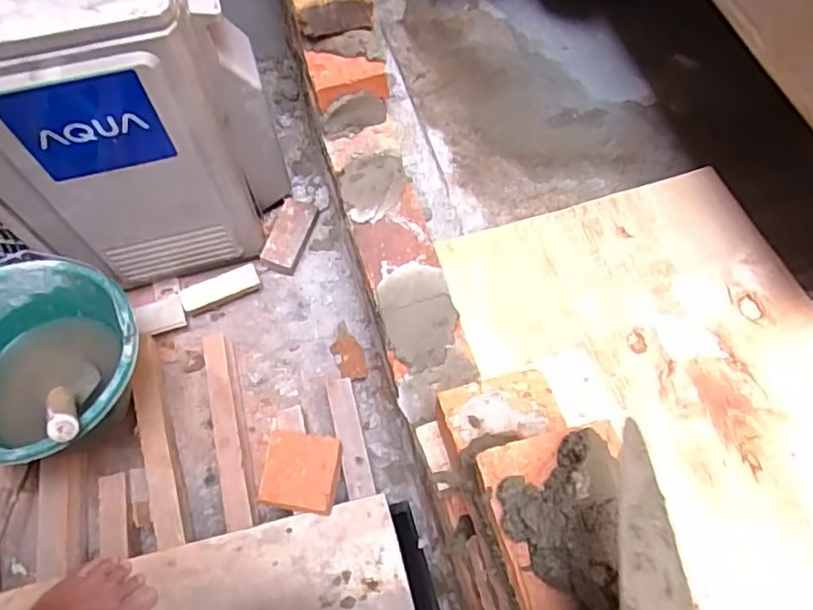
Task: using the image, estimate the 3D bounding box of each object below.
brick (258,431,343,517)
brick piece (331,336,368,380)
[{"bbox_3d":[-0.143,0.231,0.861,0.099,0.049,0.098,7,65,3],"label":"brick"},{"bbox_3d":[-0.091,0.087,1.008,0.046,0.022,0.071,-23,67,-11],"label":"brick piece"}]

